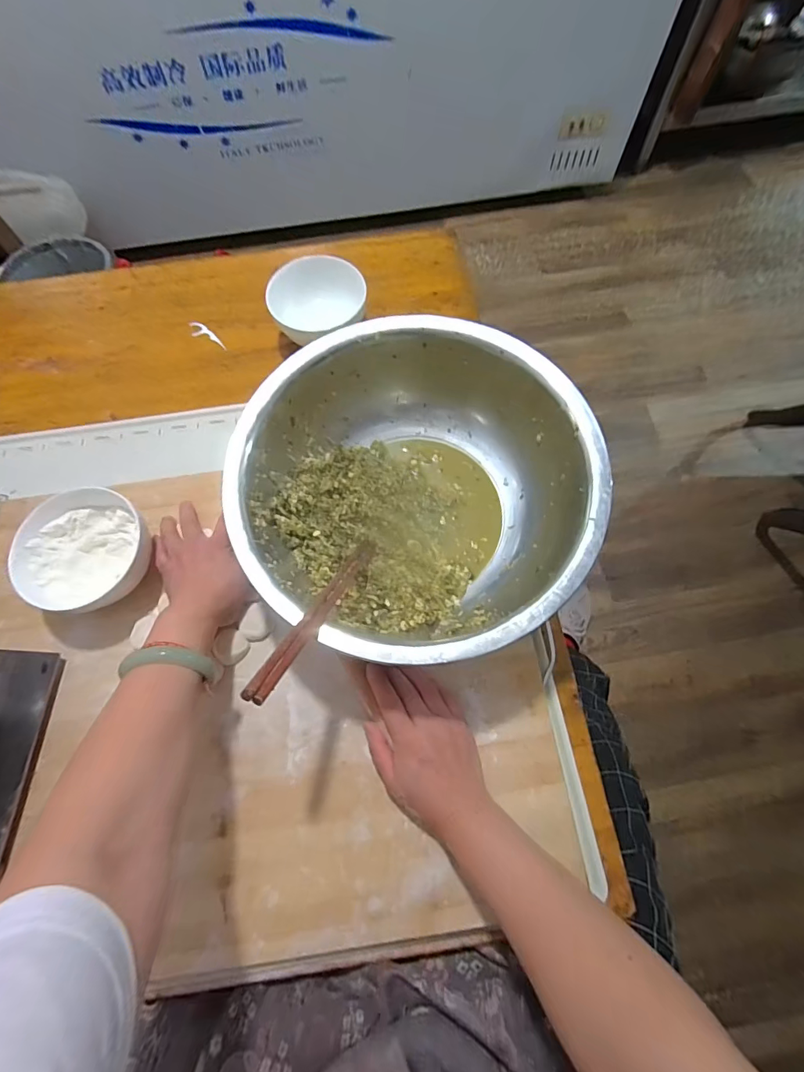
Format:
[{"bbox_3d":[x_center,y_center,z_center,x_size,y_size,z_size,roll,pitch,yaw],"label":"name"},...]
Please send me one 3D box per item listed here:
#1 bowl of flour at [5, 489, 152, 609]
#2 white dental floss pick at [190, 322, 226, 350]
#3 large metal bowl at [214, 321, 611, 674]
[{"bbox_3d":[-0.328,0.017,0.469,0.130,0.055,0.127,-1,70,2],"label":"bowl of flour"},{"bbox_3d":[-0.279,-0.282,0.633,0.072,0.005,0.023,43,75,14],"label":"white dental floss pick"},{"bbox_3d":[0.011,-0.044,0.456,0.331,0.121,0.326,0,70,-1],"label":"large metal bowl"}]

